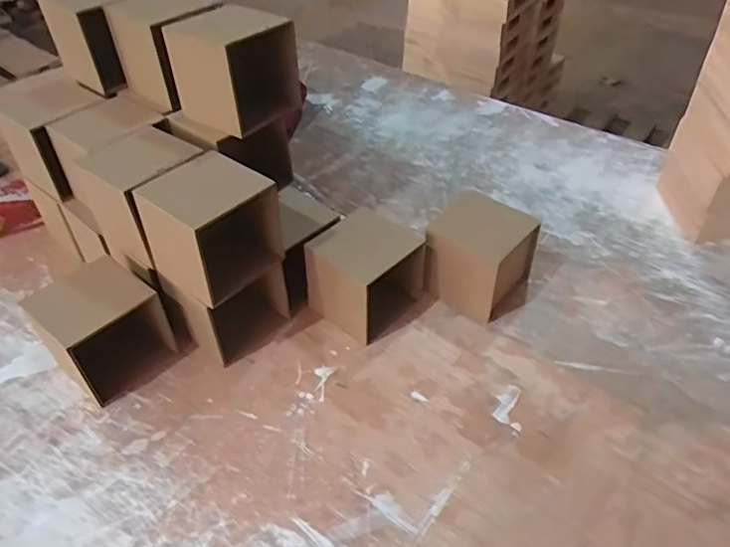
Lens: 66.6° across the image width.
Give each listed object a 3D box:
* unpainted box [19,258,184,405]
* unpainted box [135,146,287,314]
[{"bbox_3d":[-0.307,0.066,0.657,0.102,0.129,0.109,32,52,30],"label":"unpainted box"},{"bbox_3d":[-0.172,-0.049,0.633,0.111,0.111,0.110,30,51,29],"label":"unpainted box"}]

